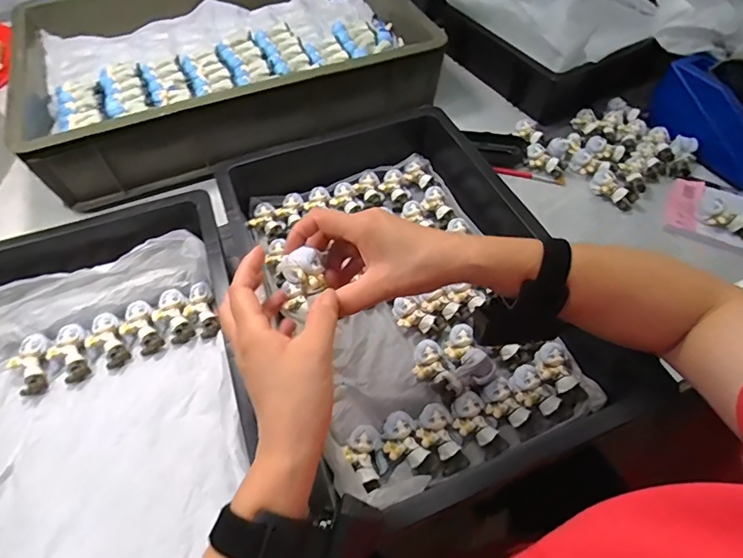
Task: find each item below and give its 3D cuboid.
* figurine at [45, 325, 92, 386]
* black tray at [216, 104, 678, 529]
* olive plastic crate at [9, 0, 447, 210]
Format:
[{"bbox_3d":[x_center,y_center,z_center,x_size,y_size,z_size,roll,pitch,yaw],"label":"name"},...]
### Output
[{"bbox_3d":[-0.322,0.080,0.470,0.038,0.015,0.063,-16,56,-9],"label":"figurine"},{"bbox_3d":[0.029,-0.015,0.498,0.301,0.086,0.475,-22,57,-14],"label":"black tray"},{"bbox_3d":[-0.229,-0.355,0.712,0.567,0.107,0.380,-20,57,-12],"label":"olive plastic crate"}]

